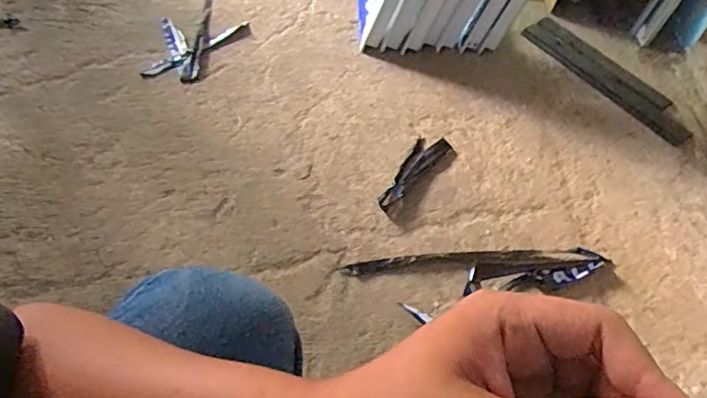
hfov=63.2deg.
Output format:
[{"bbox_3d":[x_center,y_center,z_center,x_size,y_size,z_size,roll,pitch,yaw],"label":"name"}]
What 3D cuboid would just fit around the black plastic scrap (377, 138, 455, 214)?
[{"bbox_3d":[0.099,-0.051,1.003,0.183,0.013,0.068,-37,63,-23],"label":"black plastic scrap"}]

